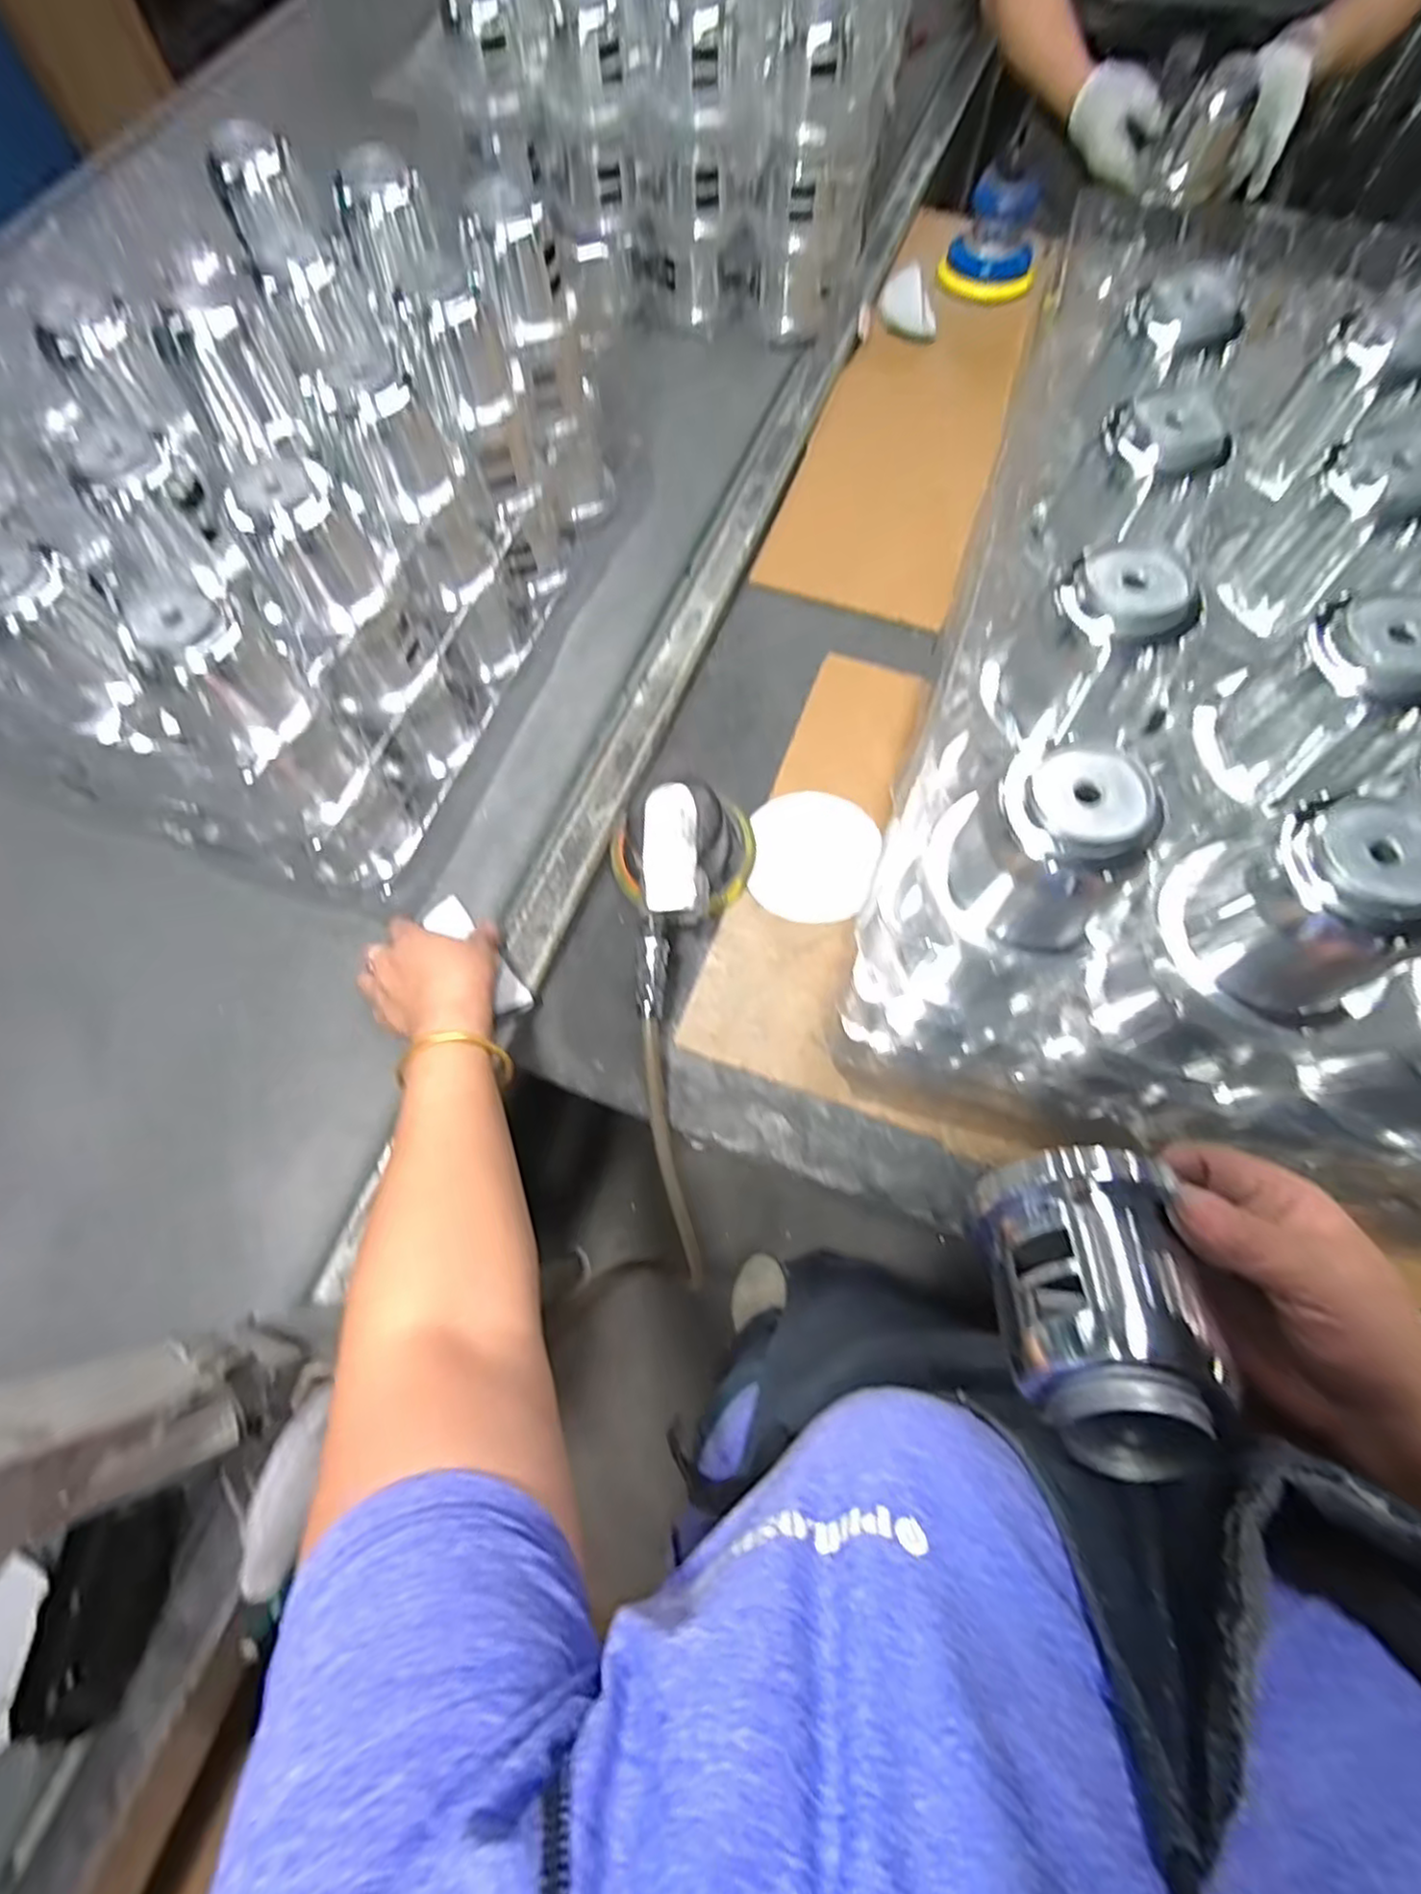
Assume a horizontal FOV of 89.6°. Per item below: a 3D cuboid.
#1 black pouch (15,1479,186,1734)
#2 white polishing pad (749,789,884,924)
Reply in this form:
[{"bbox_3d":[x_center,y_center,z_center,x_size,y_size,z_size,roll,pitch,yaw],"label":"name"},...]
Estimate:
[{"bbox_3d":[-0.347,0.377,0.410,0.058,0.017,0.107,-1,68,1],"label":"black pouch"},{"bbox_3d":[0.086,-0.076,0.589,0.102,0.004,0.115,-1,70,9],"label":"white polishing pad"}]

